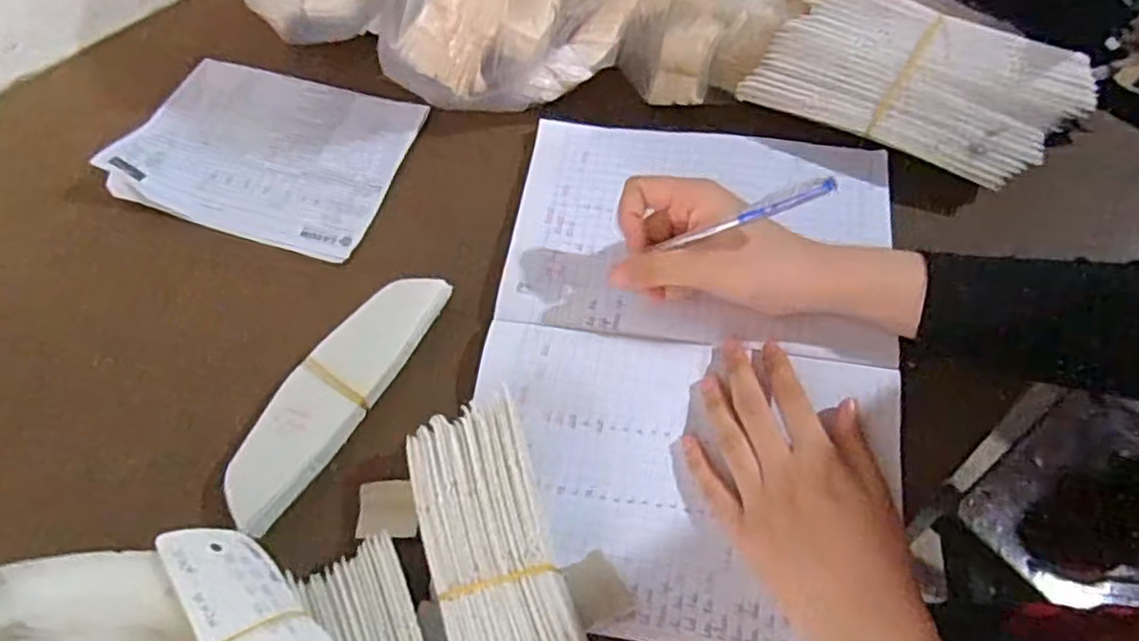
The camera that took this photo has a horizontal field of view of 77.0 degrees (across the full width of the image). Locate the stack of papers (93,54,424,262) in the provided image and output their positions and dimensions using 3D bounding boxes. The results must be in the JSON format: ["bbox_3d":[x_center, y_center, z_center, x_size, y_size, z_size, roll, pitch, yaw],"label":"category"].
[{"bbox_3d":[-0.226,-0.130,0.539,0.200,0.021,0.145,15,64,11],"label":"stack of papers"}]

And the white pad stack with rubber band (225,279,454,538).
[{"bbox_3d":[-0.144,0.043,0.441,0.048,0.024,0.176,28,68,17],"label":"white pad stack with rubber band"}]

